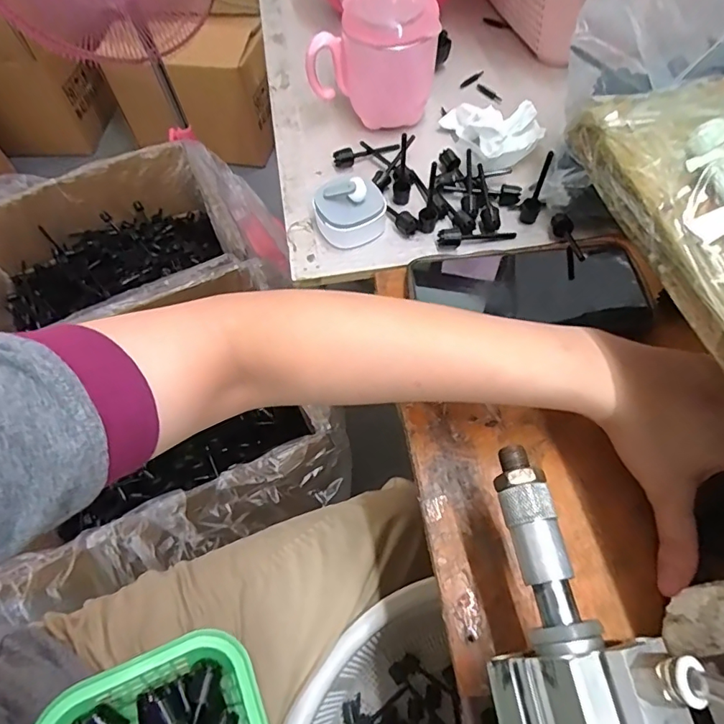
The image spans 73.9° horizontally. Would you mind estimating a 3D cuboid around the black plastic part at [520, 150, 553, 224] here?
[{"bbox_3d":[0.138,-0.136,0.376,0.015,0.063,0.015,24,66,14],"label":"black plastic part"}]

